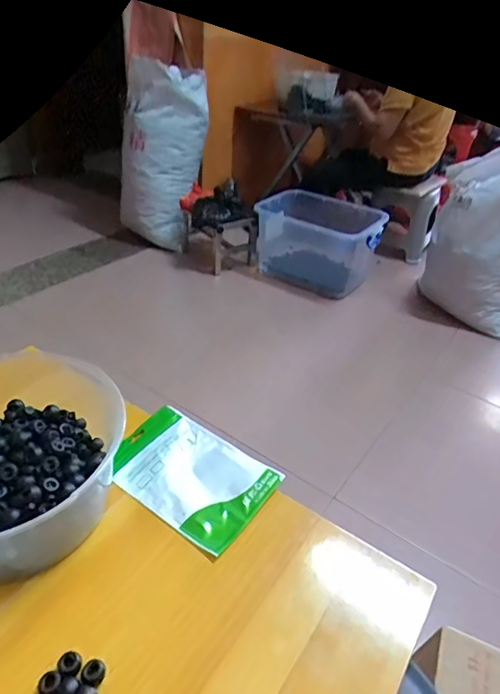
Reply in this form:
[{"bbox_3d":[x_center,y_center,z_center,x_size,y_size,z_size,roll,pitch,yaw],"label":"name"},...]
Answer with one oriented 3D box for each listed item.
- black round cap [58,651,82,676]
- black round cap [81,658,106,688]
[{"bbox_3d":[-0.138,0.244,0.377,0.017,0.006,0.017,3,36,-2],"label":"black round cap"},{"bbox_3d":[-0.120,0.248,0.374,0.016,0.009,0.018,17,38,17],"label":"black round cap"}]

